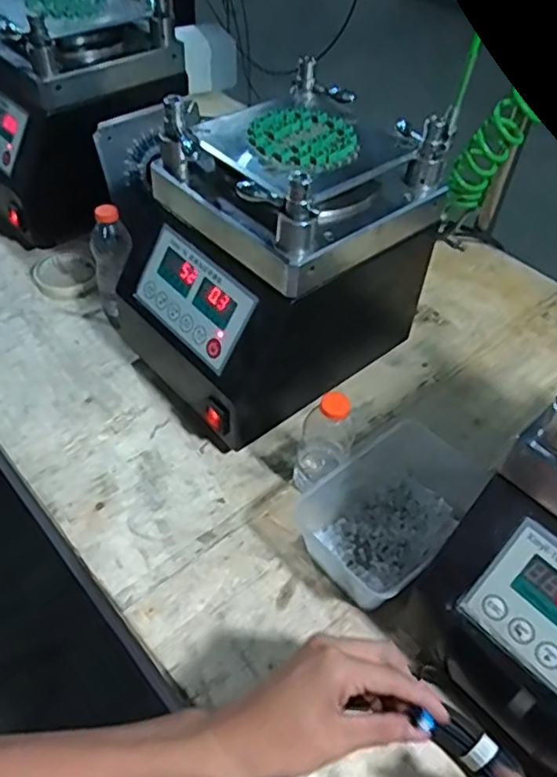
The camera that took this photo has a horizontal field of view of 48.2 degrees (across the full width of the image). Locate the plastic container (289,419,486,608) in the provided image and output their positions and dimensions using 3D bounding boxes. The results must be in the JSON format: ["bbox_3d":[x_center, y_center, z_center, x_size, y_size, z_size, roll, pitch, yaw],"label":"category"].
[{"bbox_3d":[0.113,0.107,0.609,0.185,0.065,0.119,-34,58,-29],"label":"plastic container"}]

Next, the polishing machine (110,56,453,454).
[{"bbox_3d":[-0.002,-0.137,0.678,0.279,0.288,0.216,-28,55,-26],"label":"polishing machine"}]

